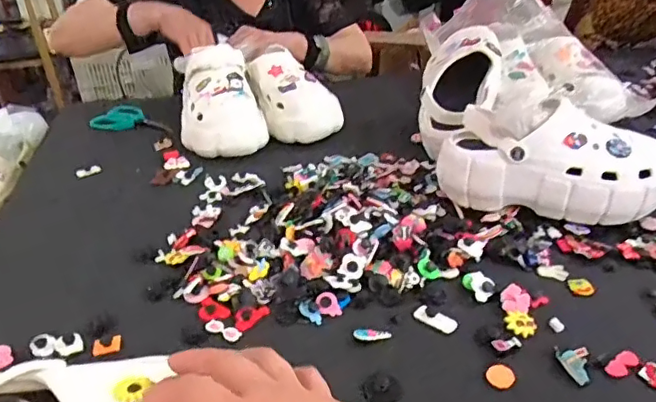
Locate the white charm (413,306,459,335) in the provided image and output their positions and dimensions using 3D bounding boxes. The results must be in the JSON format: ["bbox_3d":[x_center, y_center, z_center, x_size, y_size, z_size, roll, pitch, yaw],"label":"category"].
[{"bbox_3d":[0.102,0.112,0.532,0.041,0.005,0.019,17,37,28],"label":"white charm"}]

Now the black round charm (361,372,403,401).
[{"bbox_3d":[0.046,0.156,0.472,0.033,0.004,0.030,-2,32,1],"label":"black round charm"}]

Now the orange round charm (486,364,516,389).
[{"bbox_3d":[0.146,0.147,0.471,0.021,0.004,0.023,-8,45,8],"label":"orange round charm"}]

